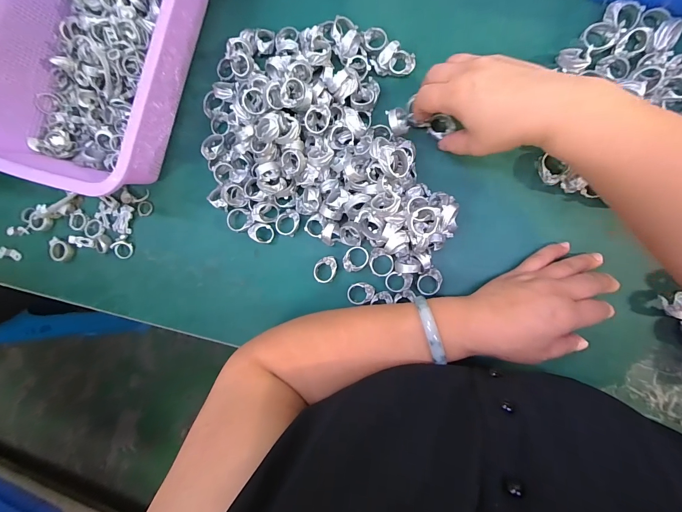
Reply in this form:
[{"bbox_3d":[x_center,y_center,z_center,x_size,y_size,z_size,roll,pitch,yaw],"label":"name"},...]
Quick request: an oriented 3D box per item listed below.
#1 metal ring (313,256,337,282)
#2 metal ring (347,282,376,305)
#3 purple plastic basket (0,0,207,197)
[{"bbox_3d":[-0.016,0.015,0.338,0.023,0.014,0.030,30,93,10],"label":"metal ring"},{"bbox_3d":[0.022,0.039,0.330,0.028,0.011,0.022,-4,87,9],"label":"metal ring"},{"bbox_3d":[-0.273,-0.227,0.350,0.212,0.073,0.302,15,90,10],"label":"purple plastic basket"}]

